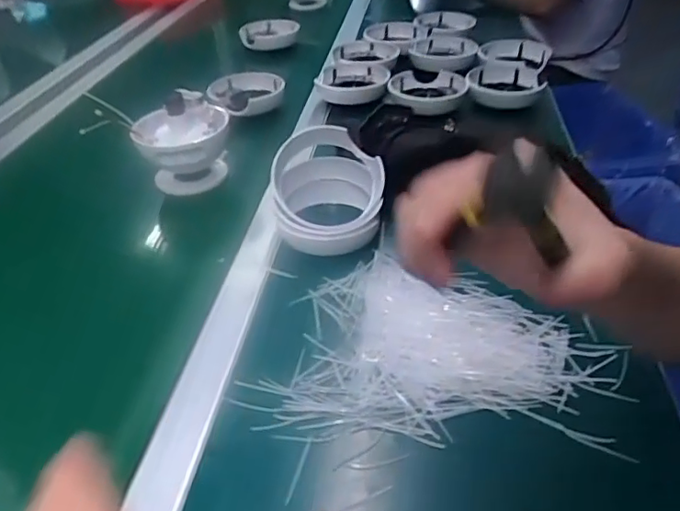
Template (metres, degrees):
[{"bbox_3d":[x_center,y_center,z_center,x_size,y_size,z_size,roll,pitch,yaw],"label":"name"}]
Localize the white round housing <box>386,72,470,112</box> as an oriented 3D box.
[{"bbox_3d":[0.138,-0.250,0.881,0.114,0.030,0.114,-2,38,1],"label":"white round housing"}]

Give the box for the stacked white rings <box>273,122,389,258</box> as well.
[{"bbox_3d":[-0.013,-0.070,0.623,0.117,0.092,0.117,-6,38,-4],"label":"stacked white rings"}]

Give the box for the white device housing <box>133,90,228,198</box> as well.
[{"bbox_3d":[-0.196,-0.135,0.729,0.109,0.115,0.088,-9,38,-8],"label":"white device housing"}]

